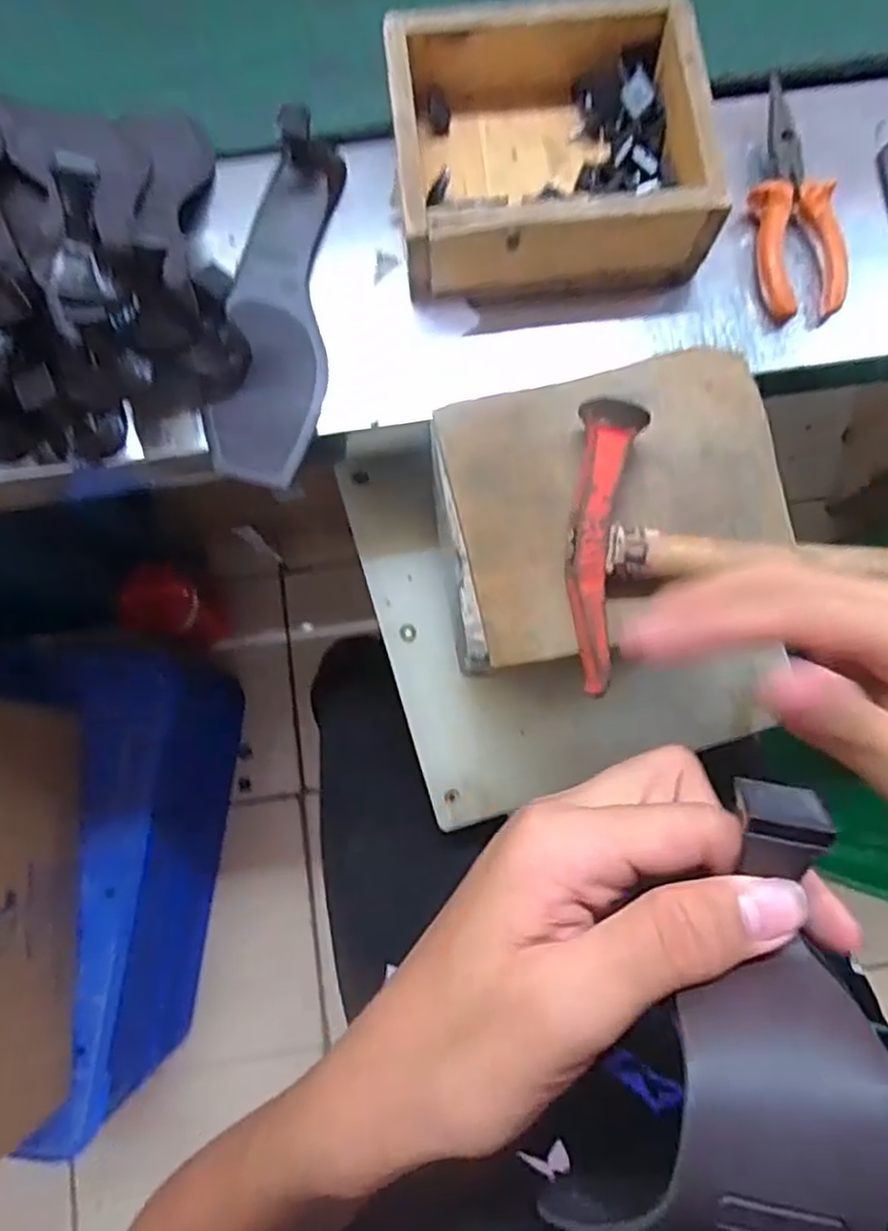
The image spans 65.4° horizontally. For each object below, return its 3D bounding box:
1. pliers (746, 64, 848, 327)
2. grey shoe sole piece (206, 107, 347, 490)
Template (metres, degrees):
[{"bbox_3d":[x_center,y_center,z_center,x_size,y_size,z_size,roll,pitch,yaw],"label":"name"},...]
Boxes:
[{"bbox_3d":[0.218,-0.259,0.432,0.050,0.022,0.149,-3,79,-1],"label":"pliers"},{"bbox_3d":[-0.094,-0.189,0.415,0.062,0.031,0.221,12,79,-9],"label":"grey shoe sole piece"}]

